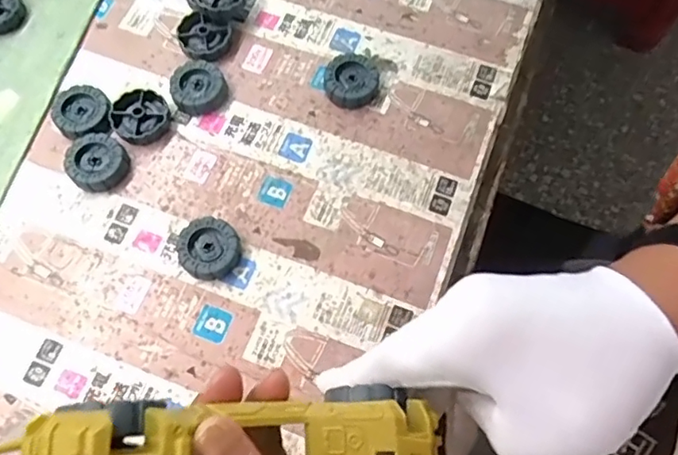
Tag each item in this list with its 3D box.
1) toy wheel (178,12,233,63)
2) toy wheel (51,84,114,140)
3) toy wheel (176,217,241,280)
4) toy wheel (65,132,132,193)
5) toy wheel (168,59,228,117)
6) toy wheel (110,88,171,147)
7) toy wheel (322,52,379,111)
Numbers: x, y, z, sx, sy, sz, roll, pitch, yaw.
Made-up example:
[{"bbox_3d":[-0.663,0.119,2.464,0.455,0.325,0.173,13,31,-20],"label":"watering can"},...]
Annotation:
[{"bbox_3d":[-0.100,-0.138,0.413,0.038,0.011,0.035,0,70,-1],"label":"toy wheel"},{"bbox_3d":[-0.176,-0.080,0.388,0.038,0.010,0.042,-7,71,-4],"label":"toy wheel"},{"bbox_3d":[-0.082,0.014,0.356,0.037,0.014,0.037,0,70,-1],"label":"toy wheel"},{"bbox_3d":[-0.161,-0.043,0.376,0.038,0.012,0.038,0,70,-1],"label":"toy wheel"},{"bbox_3d":[-0.100,-0.100,0.398,0.038,0.014,0.038,0,70,-1],"label":"toy wheel"},{"bbox_3d":[-0.137,-0.077,0.389,0.037,0.010,0.038,0,70,-1],"label":"toy wheel"},{"bbox_3d":[0.008,-0.102,0.395,0.037,0.014,0.035,0,70,-1],"label":"toy wheel"}]

